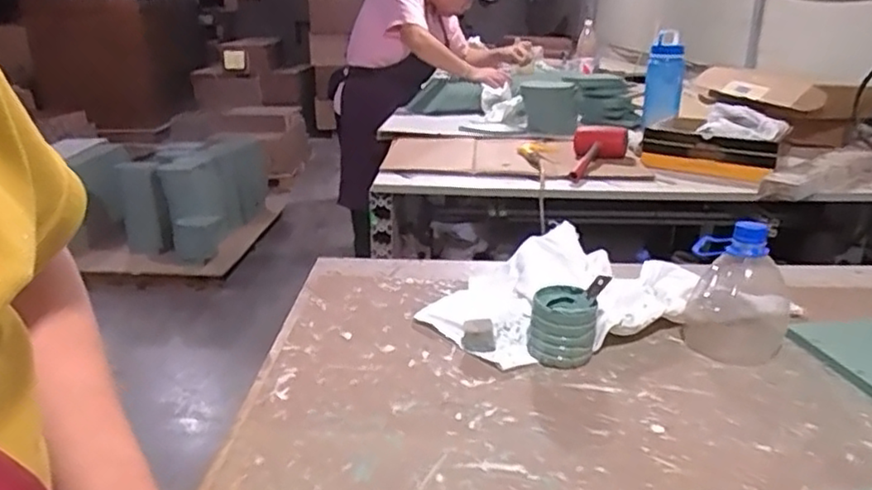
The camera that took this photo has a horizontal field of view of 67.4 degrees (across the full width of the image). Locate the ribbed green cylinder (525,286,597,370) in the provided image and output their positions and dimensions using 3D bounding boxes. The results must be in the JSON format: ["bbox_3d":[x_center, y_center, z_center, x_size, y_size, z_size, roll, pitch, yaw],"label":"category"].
[{"bbox_3d":[0.128,0.086,0.665,0.064,0.068,0.062,6,21,17],"label":"ribbed green cylinder"}]

